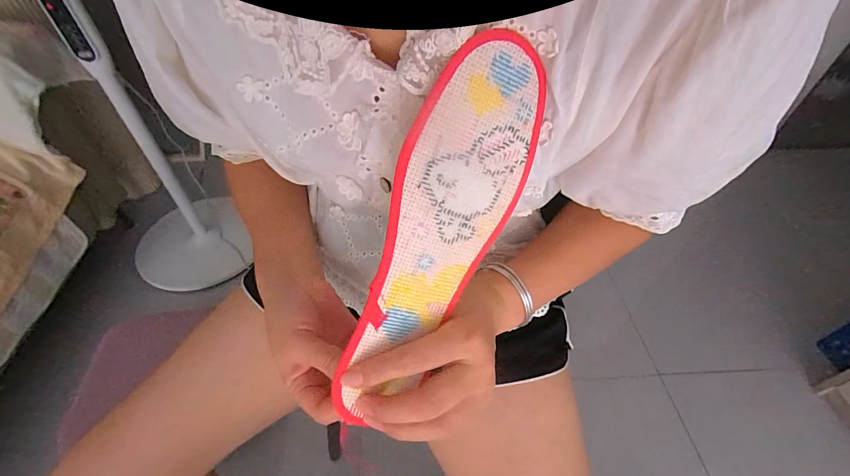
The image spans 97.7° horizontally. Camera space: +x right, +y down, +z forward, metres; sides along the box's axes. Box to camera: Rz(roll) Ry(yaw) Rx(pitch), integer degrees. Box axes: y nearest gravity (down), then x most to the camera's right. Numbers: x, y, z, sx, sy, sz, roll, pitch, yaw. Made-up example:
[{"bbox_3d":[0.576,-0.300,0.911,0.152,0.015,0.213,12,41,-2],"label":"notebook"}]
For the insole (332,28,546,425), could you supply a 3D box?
[{"bbox_3d":[0.007,0.001,0.225,0.073,0.233,0.008,19,12,-21],"label":"insole"}]

